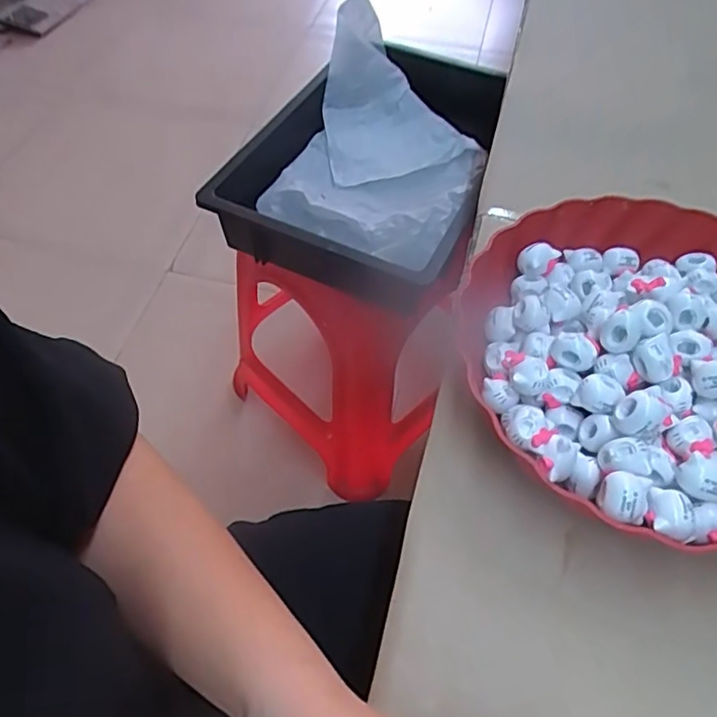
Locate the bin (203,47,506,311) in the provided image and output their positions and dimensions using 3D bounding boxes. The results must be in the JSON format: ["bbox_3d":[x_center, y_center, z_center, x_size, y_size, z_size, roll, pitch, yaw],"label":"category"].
[{"bbox_3d":[0.016,-0.289,0.875,0.327,0.108,0.478,19,57,11],"label":"bin"}]

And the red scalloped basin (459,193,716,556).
[{"bbox_3d":[0.186,-0.003,0.369,0.233,0.058,0.238,1,56,-1],"label":"red scalloped basin"}]

